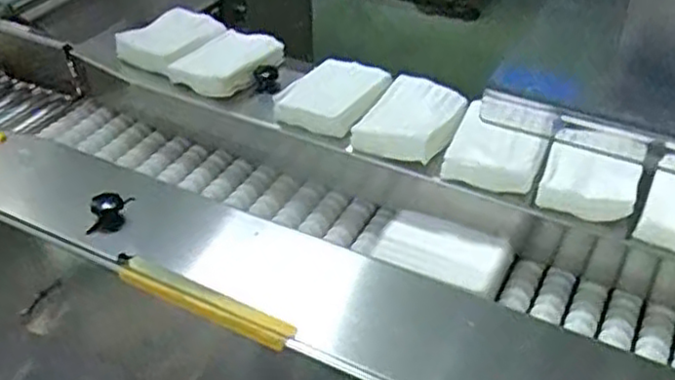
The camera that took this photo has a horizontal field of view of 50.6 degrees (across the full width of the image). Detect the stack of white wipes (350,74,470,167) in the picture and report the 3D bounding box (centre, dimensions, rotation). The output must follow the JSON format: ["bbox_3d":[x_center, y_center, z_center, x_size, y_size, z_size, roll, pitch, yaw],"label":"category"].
[{"bbox_3d":[0.070,-0.067,0.641,0.078,0.027,0.102,20,44,23],"label":"stack of white wipes"}]

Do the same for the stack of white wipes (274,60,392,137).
[{"bbox_3d":[-0.003,-0.087,0.669,0.082,0.028,0.085,18,43,21],"label":"stack of white wipes"}]

